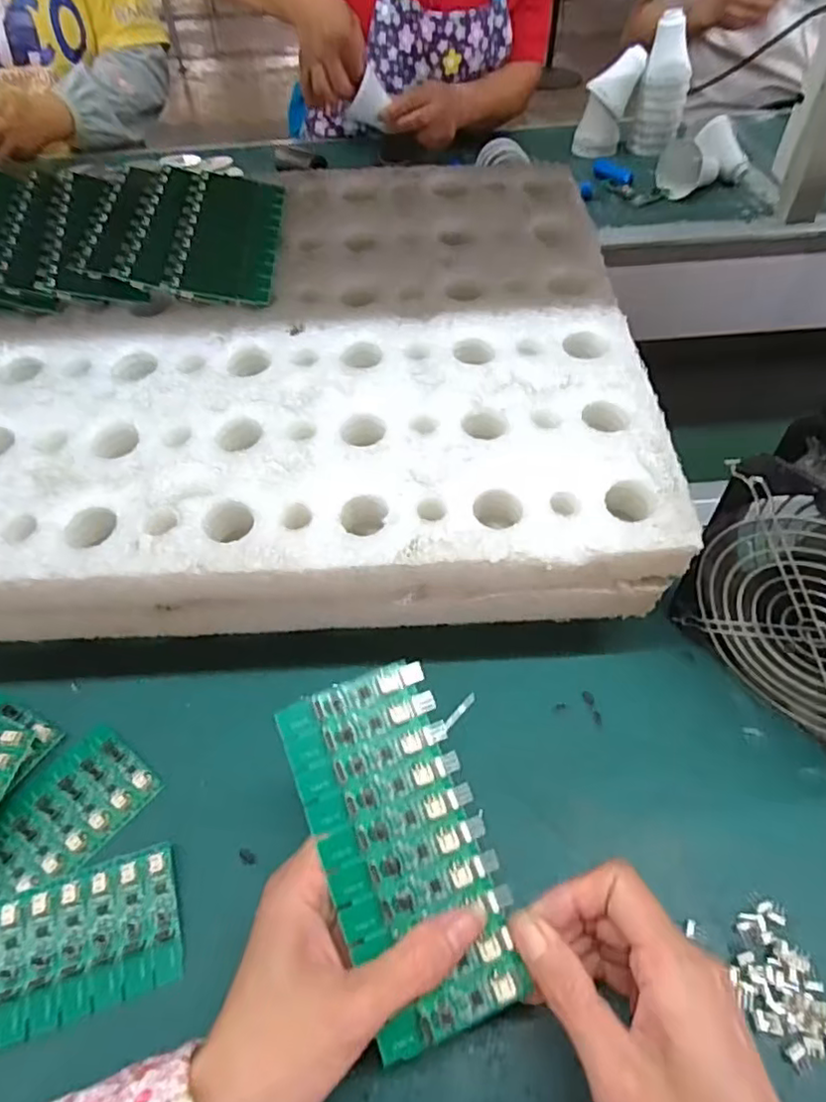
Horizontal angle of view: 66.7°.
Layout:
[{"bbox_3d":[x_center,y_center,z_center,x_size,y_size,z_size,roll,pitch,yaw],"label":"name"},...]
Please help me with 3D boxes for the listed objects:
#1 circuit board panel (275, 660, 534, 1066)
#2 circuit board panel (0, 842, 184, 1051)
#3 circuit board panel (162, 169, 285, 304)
[{"bbox_3d":[-0.003,0.121,0.263,0.067,0.005,0.138,-19,71,-10],"label":"circuit board panel"},{"bbox_3d":[-0.183,0.194,0.298,0.137,0.011,0.060,-18,52,-11],"label":"circuit board panel"},{"bbox_3d":[-0.129,-0.225,0.444,0.067,0.007,0.131,5,59,-9],"label":"circuit board panel"}]

